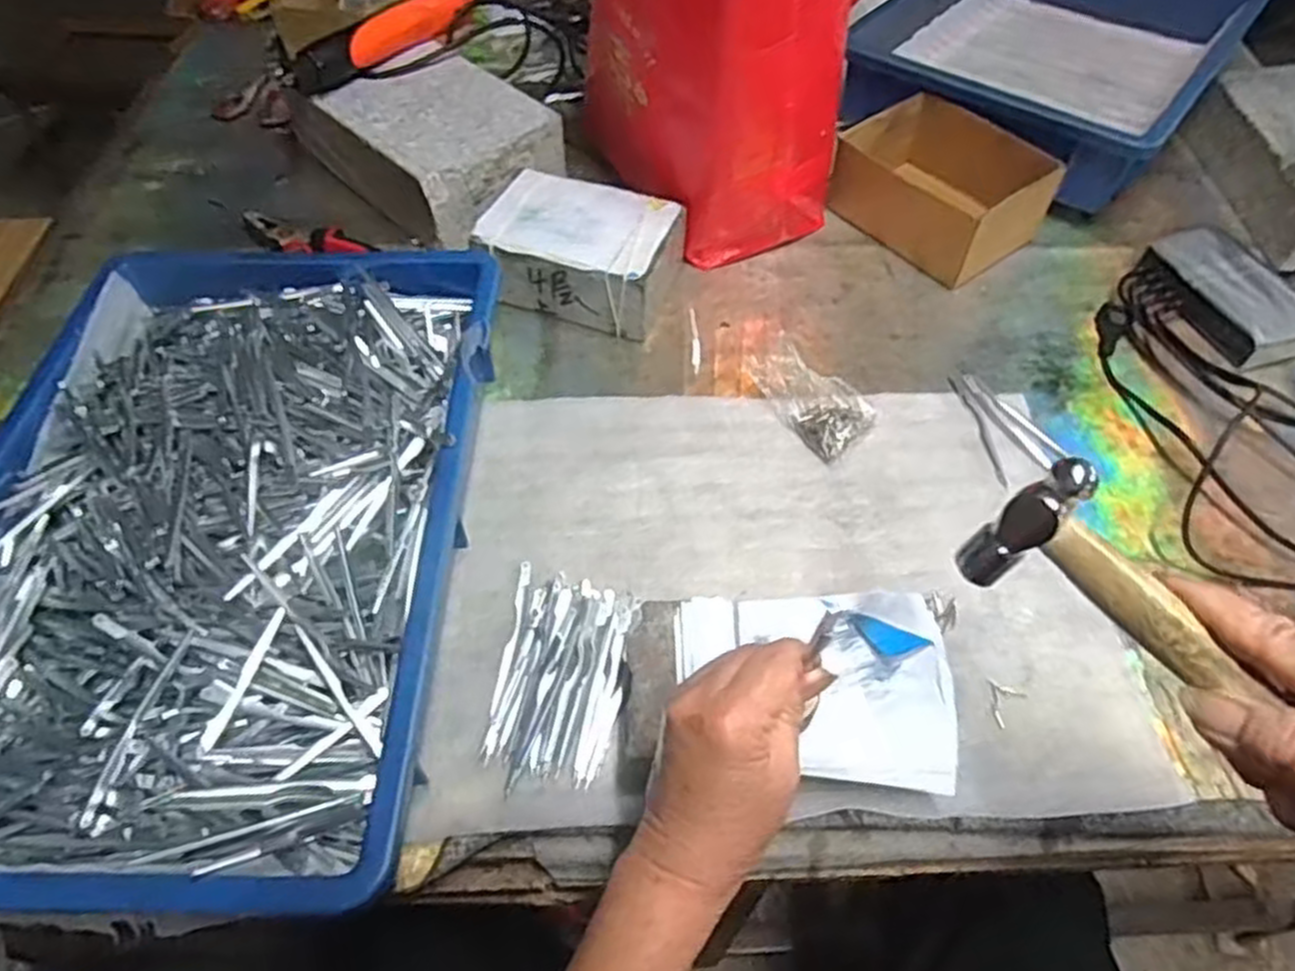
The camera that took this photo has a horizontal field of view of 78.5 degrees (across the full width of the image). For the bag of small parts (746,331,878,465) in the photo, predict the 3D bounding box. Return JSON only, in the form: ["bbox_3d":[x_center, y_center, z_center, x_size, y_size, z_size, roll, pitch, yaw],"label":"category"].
[{"bbox_3d":[0.122,-0.071,0.577,0.058,0.039,0.096,-31,60,-20],"label":"bag of small parts"}]

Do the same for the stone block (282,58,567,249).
[{"bbox_3d":[-0.196,-0.314,0.724,0.235,0.078,0.142,38,63,24],"label":"stone block"}]

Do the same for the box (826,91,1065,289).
[{"bbox_3d":[0.256,-0.259,0.692,0.122,0.076,0.160,-37,62,-24],"label":"box"}]

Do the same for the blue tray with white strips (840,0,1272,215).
[{"bbox_3d":[0.405,-0.442,0.805,0.305,0.074,0.401,32,60,22],"label":"blue tray with white strips"}]

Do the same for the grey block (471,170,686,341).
[{"bbox_3d":[-0.054,-0.192,0.653,0.148,0.070,0.108,15,55,11],"label":"grey block"}]

